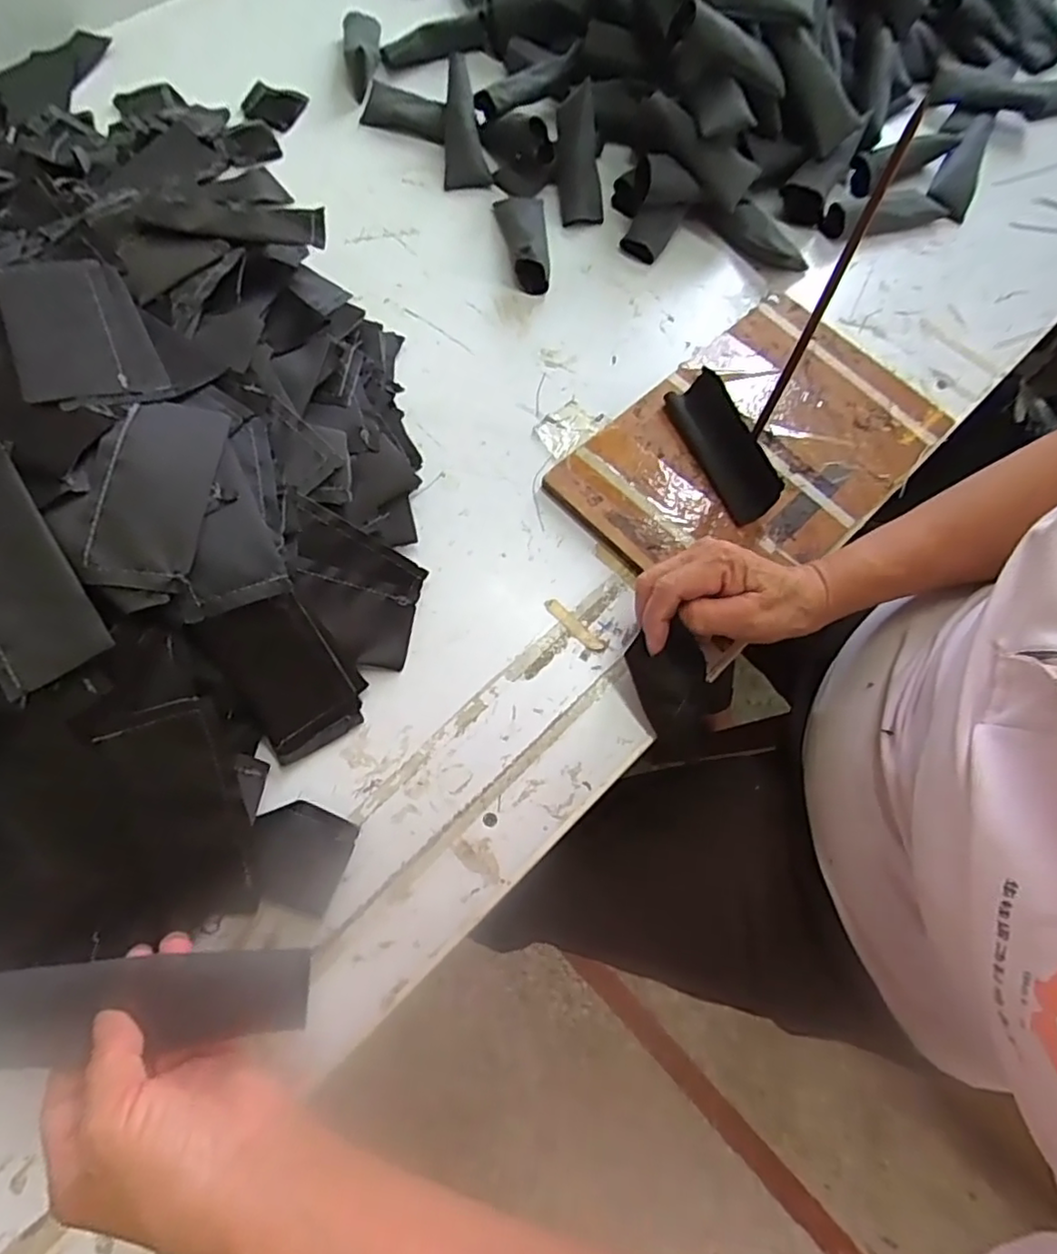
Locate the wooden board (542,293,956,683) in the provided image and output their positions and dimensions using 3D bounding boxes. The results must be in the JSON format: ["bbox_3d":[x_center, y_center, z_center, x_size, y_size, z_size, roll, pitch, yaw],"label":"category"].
[{"bbox_3d":[0.166,-0.126,0.478,0.273,0.021,0.179,-41,77,-16],"label":"wooden board"}]

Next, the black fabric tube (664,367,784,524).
[{"bbox_3d":[0.139,-0.131,0.460,0.033,0.033,0.115,-20,72,-10],"label":"black fabric tube"}]

